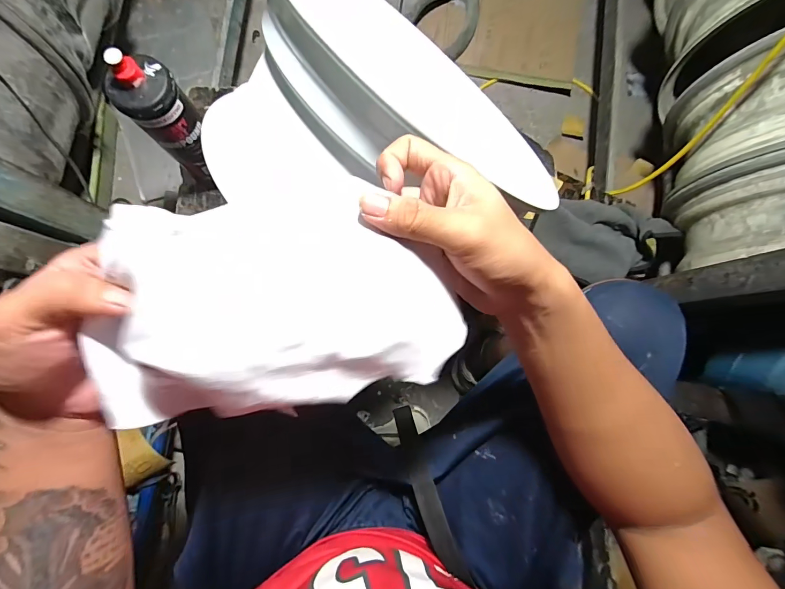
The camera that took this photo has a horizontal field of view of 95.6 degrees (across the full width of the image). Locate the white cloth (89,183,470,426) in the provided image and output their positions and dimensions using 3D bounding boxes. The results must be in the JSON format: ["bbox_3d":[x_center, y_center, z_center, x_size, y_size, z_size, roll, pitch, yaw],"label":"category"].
[{"bbox_3d":[-0.068,0.007,0.212,0.206,0.052,0.130,-15,84,-5],"label":"white cloth"}]

